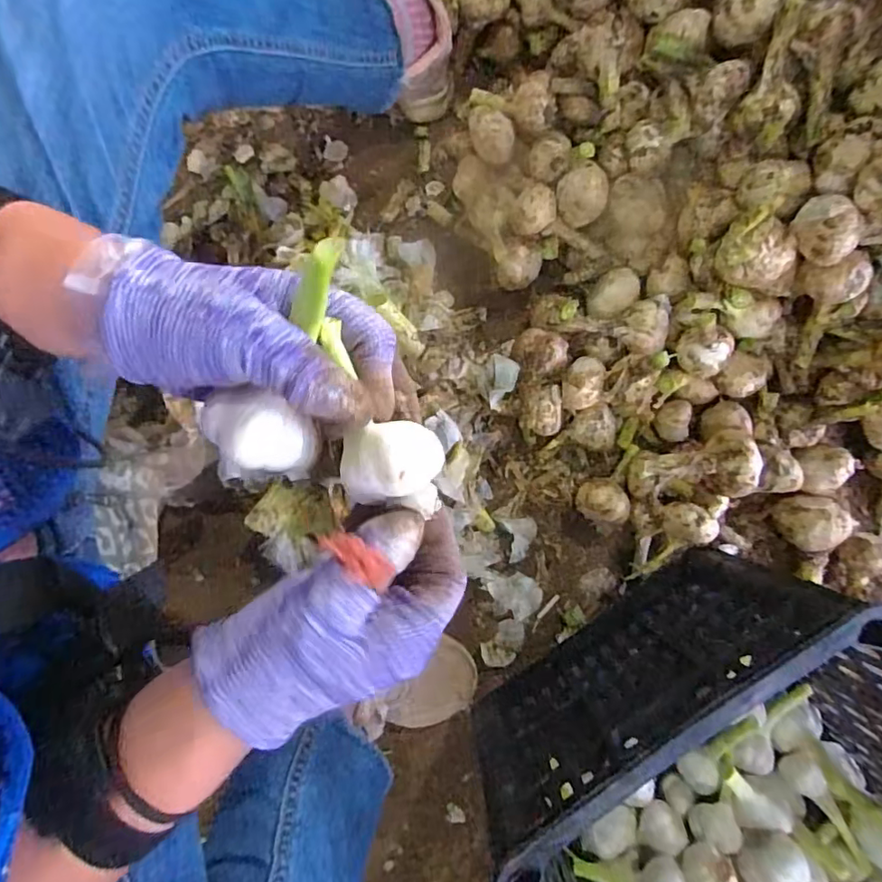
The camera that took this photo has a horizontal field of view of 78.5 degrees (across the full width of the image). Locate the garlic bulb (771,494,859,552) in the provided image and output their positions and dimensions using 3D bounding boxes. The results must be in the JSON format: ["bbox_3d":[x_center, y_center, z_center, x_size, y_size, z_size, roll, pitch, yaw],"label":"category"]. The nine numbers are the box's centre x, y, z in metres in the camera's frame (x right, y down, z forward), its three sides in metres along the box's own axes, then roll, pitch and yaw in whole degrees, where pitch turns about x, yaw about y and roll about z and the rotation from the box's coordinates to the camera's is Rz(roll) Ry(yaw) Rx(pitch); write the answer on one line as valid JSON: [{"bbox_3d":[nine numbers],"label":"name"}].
[{"bbox_3d":[0.389,0.087,0.574,0.061,0.058,0.056,0,80,1],"label":"garlic bulb"}]

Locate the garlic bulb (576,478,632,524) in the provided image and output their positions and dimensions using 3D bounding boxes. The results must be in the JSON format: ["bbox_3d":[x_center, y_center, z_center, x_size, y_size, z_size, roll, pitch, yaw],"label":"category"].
[{"bbox_3d":[0.174,0.066,0.588,0.052,0.056,0.048,-2,80,1],"label":"garlic bulb"}]

